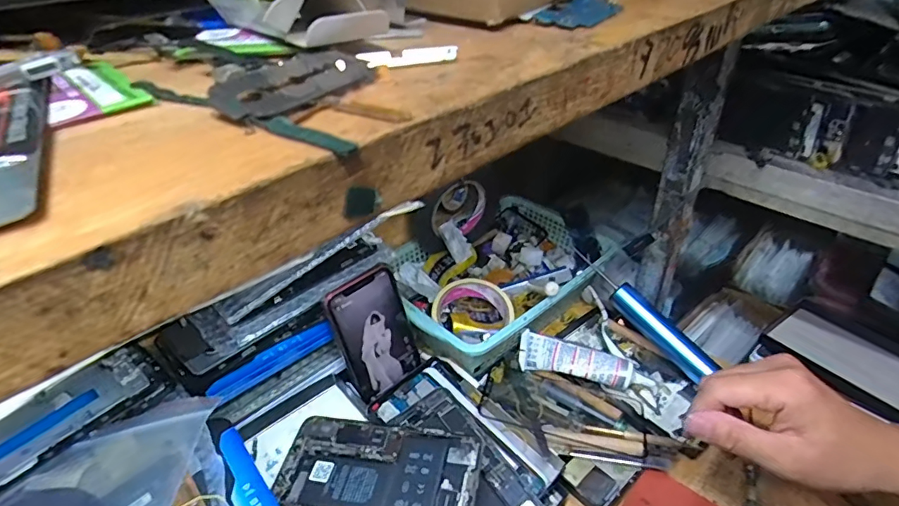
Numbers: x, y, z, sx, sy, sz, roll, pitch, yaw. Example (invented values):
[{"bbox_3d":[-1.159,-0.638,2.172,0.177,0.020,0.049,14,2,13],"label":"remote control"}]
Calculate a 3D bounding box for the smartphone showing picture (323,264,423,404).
[{"bbox_3d":[-0.072,0.079,0.493,0.081,0.122,0.010,-30,27,-32],"label":"smartphone showing picture"}]

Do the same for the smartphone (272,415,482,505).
[{"bbox_3d":[-0.056,0.168,0.386,0.157,0.004,0.076,1,41,15],"label":"smartphone"}]

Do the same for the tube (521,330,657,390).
[{"bbox_3d":[0.142,0.119,0.526,0.134,0.031,0.029,12,38,18],"label":"tube"}]

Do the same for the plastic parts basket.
[{"bbox_3d":[0.056,0.028,0.622,0.270,0.072,0.200,-24,42,-28],"label":"plastic parts basket"}]

